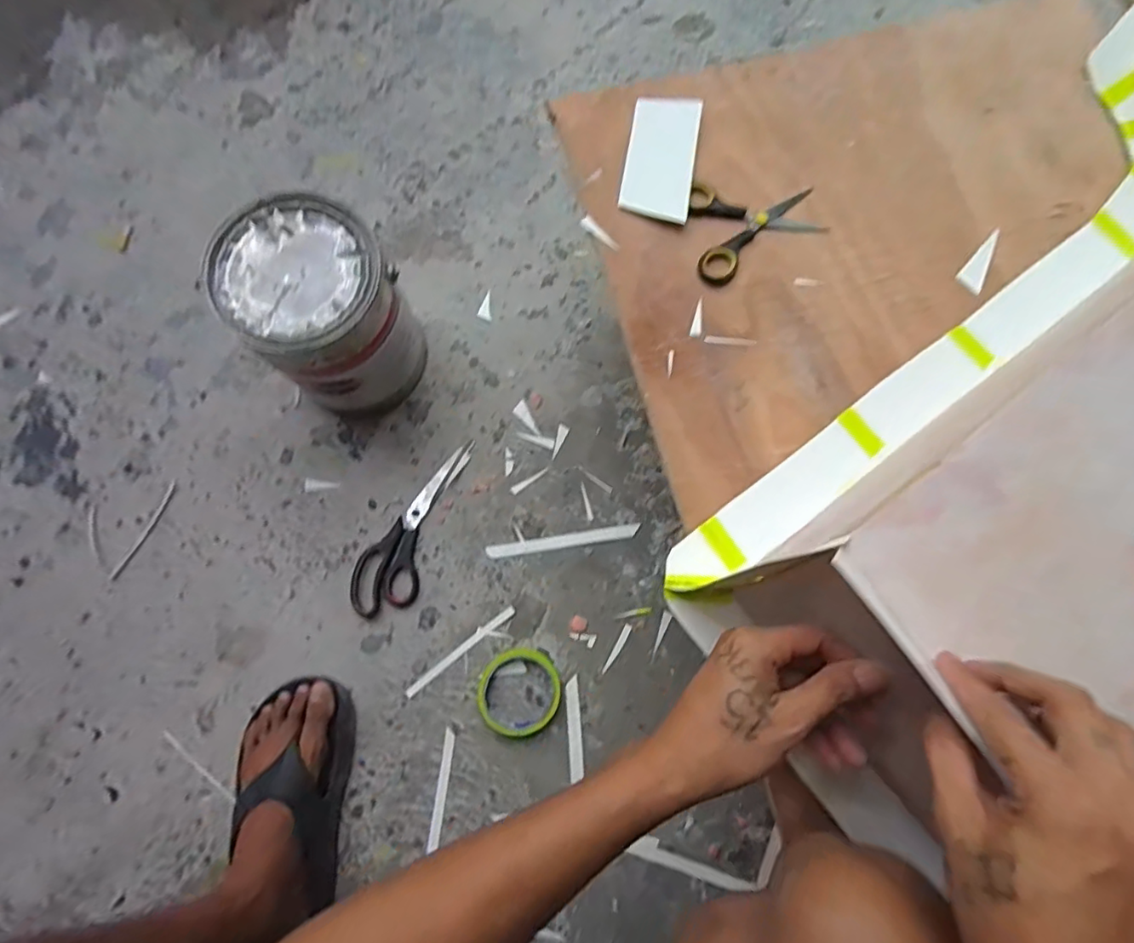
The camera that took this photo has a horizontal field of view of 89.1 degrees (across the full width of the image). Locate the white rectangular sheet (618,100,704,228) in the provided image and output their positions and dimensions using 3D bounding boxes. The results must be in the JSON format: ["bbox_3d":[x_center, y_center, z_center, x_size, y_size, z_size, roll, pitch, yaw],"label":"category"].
[{"bbox_3d":[0.085,-0.284,0.519,0.060,0.011,0.123,10,78,2],"label":"white rectangular sheet"}]

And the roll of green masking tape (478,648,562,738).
[{"bbox_3d":[-0.054,0.250,0.647,0.088,0.014,0.095,0,78,0],"label":"roll of green masking tape"}]

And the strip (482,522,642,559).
[{"bbox_3d":[-0.004,0.084,0.696,0.183,0.004,0.016,-8,75,-4],"label":"strip"}]

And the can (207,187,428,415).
[{"bbox_3d":[-0.252,-0.165,0.635,0.148,0.214,0.152,0,78,0],"label":"can"}]

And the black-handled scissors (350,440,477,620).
[{"bbox_3d":[-0.187,0.064,0.693,0.075,0.007,0.231,21,79,4],"label":"black-handled scissors"}]

